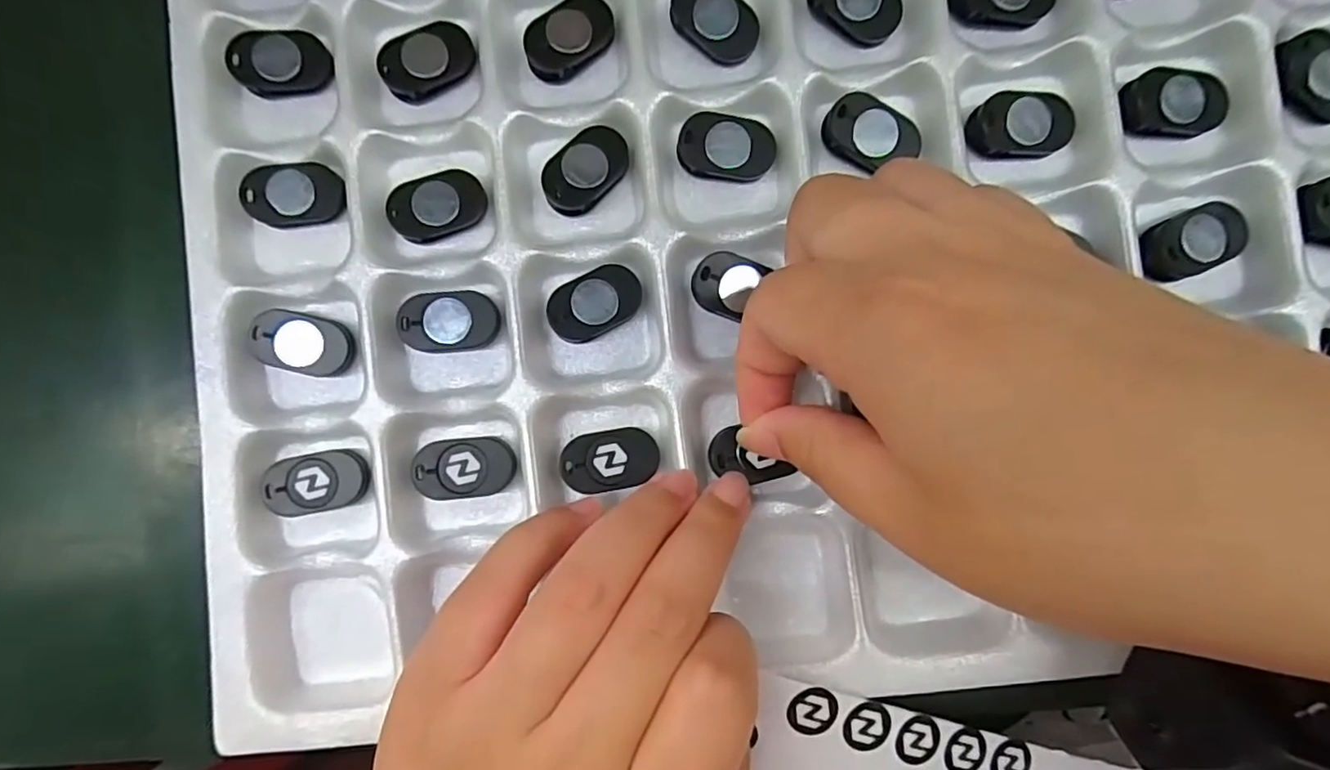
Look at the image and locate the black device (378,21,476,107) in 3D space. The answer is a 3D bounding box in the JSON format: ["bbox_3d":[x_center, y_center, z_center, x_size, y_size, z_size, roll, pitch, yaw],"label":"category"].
[{"bbox_3d":[-0.073,-0.100,0.186,0.028,0.006,0.017,-27,89,2],"label":"black device"}]

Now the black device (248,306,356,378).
[{"bbox_3d":[-0.109,-0.012,0.185,0.028,0.007,0.018,14,90,2],"label":"black device"}]

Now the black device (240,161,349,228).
[{"bbox_3d":[-0.114,-0.058,0.186,0.027,0.008,0.017,-11,89,2],"label":"black device"}]

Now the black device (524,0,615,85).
[{"bbox_3d":[-0.029,-0.106,0.184,0.029,0.005,0.016,-31,89,1],"label":"black device"}]

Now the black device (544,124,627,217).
[{"bbox_3d":[-0.024,-0.065,0.183,0.018,0.005,0.029,40,91,3],"label":"black device"}]

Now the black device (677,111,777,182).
[{"bbox_3d":[0.019,-0.071,0.181,0.029,0.005,0.018,6,89,3],"label":"black device"}]

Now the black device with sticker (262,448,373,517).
[{"bbox_3d":[-0.104,0.029,0.183,0.029,0.006,0.017,-13,89,2],"label":"black device with sticker"}]

